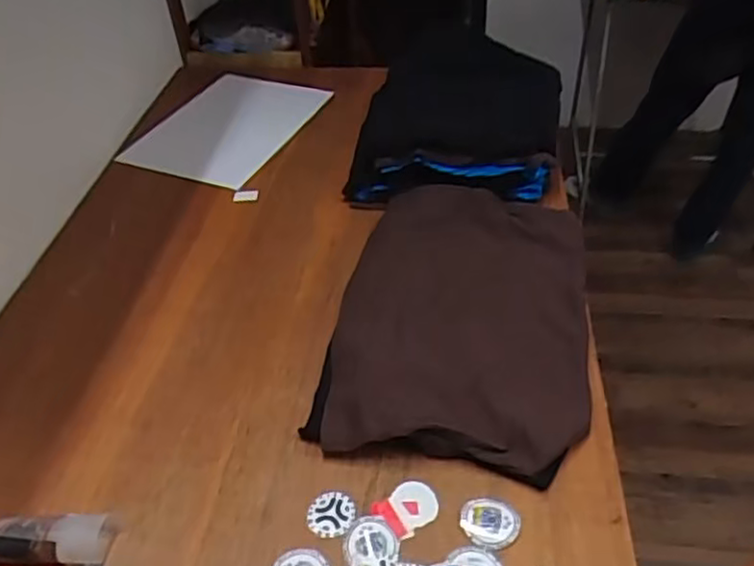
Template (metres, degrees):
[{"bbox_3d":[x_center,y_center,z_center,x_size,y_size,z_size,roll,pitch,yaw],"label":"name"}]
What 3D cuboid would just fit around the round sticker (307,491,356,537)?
[{"bbox_3d":[-0.052,0.260,0.766,0.051,0.008,0.050,-2,42,2],"label":"round sticker"}]

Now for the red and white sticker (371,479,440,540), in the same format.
[{"bbox_3d":[0.036,0.252,0.771,0.066,0.006,0.057,-32,49,-28],"label":"red and white sticker"}]

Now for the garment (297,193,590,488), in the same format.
[{"bbox_3d":[0.127,0.044,0.978,0.346,0.076,0.518,12,42,4],"label":"garment"}]

